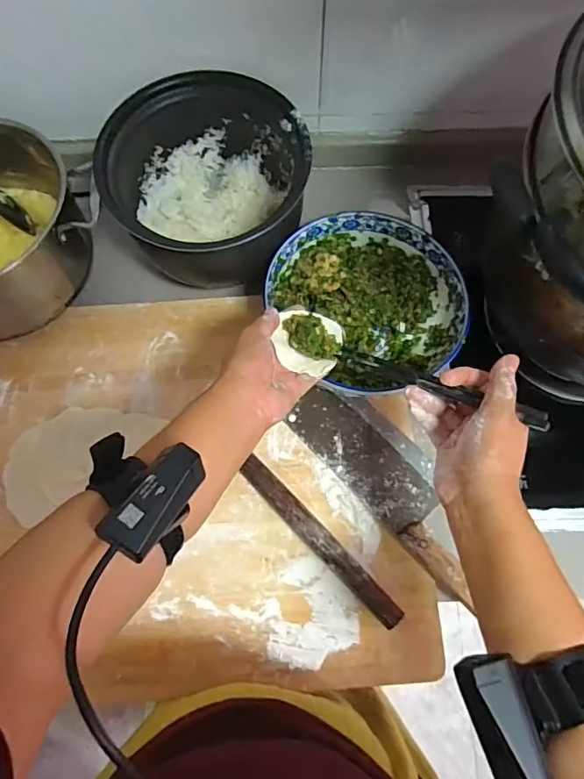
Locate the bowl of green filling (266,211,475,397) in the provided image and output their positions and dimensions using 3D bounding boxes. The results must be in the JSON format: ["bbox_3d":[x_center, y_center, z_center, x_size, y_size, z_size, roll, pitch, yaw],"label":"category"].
[{"bbox_3d":[0.090,-0.102,0.581,0.201,0.070,0.221,0,73,0],"label":"bowl of green filling"}]

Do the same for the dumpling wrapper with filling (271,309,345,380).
[{"bbox_3d":[0.017,-0.050,0.475,0.063,0.030,0.060,0,73,0],"label":"dumpling wrapper with filling"}]

